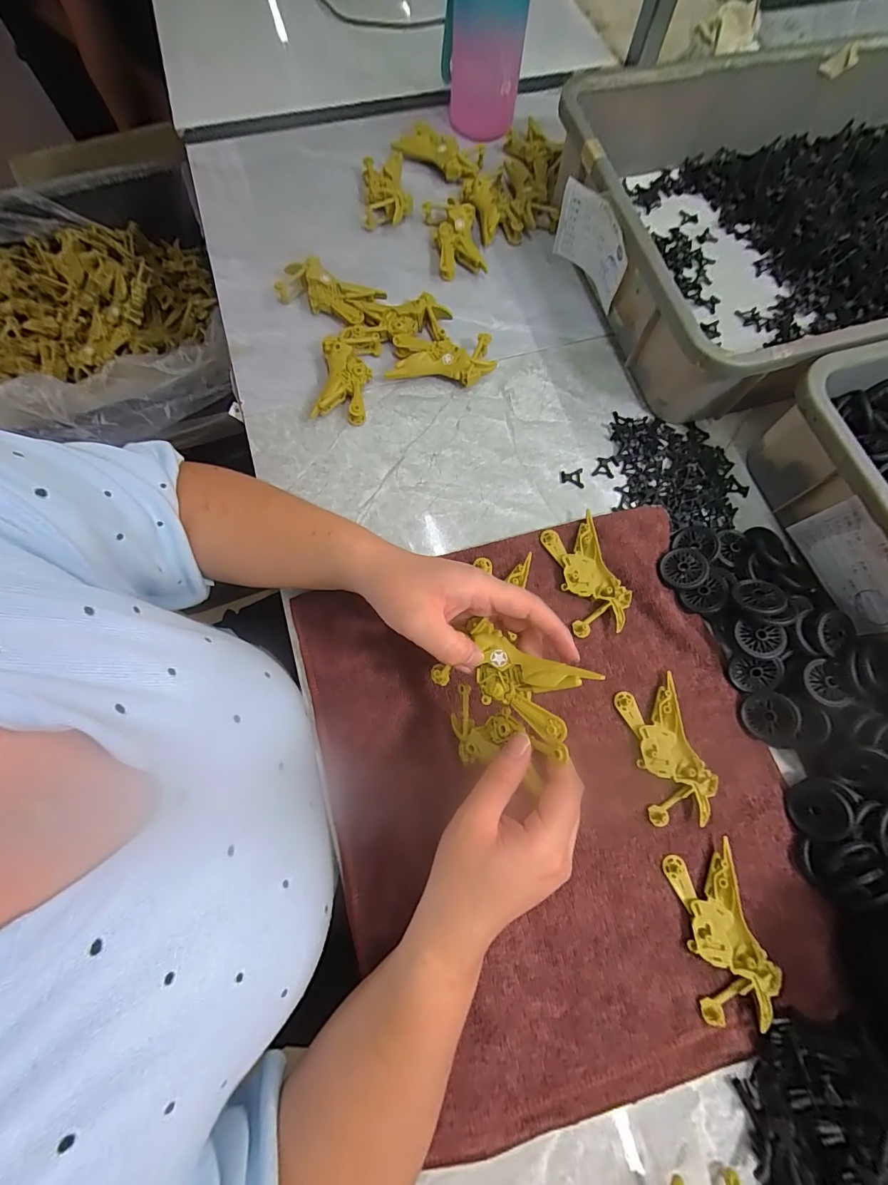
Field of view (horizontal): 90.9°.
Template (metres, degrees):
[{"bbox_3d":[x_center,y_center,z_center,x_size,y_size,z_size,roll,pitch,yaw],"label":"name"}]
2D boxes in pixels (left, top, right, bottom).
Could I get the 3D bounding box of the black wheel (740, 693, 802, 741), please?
[{"bbox_3d":[0.253,0.097,0.340,0.037,0.008,0.035,-14,67,30],"label":"black wheel"}]

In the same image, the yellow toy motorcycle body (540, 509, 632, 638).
[{"bbox_3d":[0.123,-0.014,0.377,0.051,0.011,0.098,-14,74,-6],"label":"yellow toy motorcycle body"}]

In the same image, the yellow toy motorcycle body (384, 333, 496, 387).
[{"bbox_3d":[-0.002,-0.231,0.433,0.100,0.026,0.047,4,73,-1],"label":"yellow toy motorcycle body"}]

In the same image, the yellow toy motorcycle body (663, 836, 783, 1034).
[{"bbox_3d":[0.192,0.235,0.303,0.050,0.012,0.100,-8,74,-4],"label":"yellow toy motorcycle body"}]

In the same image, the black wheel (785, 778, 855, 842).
[{"bbox_3d":[0.274,0.157,0.319,0.010,0.037,0.041,33,64,-35],"label":"black wheel"}]

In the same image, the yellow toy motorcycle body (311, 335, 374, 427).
[{"bbox_3d":[-0.097,-0.205,0.424,0.048,0.023,0.079,6,73,0],"label":"yellow toy motorcycle body"}]

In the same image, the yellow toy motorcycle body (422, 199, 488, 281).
[{"bbox_3d":[0.013,-0.393,0.481,0.052,0.021,0.101,-12,74,-5],"label":"yellow toy motorcycle body"}]

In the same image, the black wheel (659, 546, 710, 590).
[{"bbox_3d":[0.207,-0.021,0.378,0.039,0.005,0.036,-14,68,9],"label":"black wheel"}]

